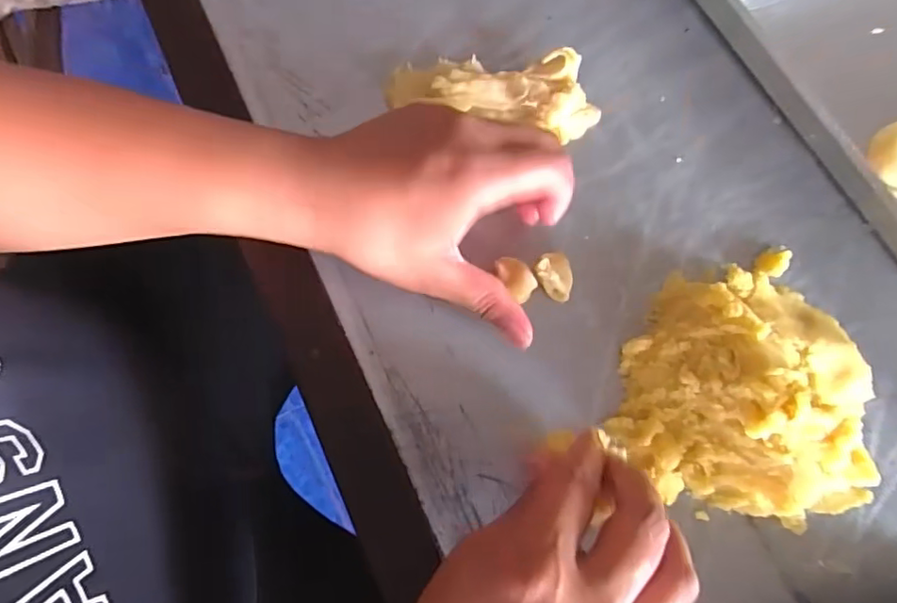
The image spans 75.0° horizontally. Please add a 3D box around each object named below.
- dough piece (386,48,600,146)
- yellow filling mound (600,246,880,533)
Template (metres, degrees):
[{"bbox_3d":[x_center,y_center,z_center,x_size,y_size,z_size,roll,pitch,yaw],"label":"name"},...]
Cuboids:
[{"bbox_3d":[0.028,-0.130,0.362,0.128,0.024,0.048,6,76,1],"label":"dough piece"},{"bbox_3d":[0.165,0.038,0.298,0.125,0.068,0.139,26,77,6],"label":"yellow filling mound"}]

